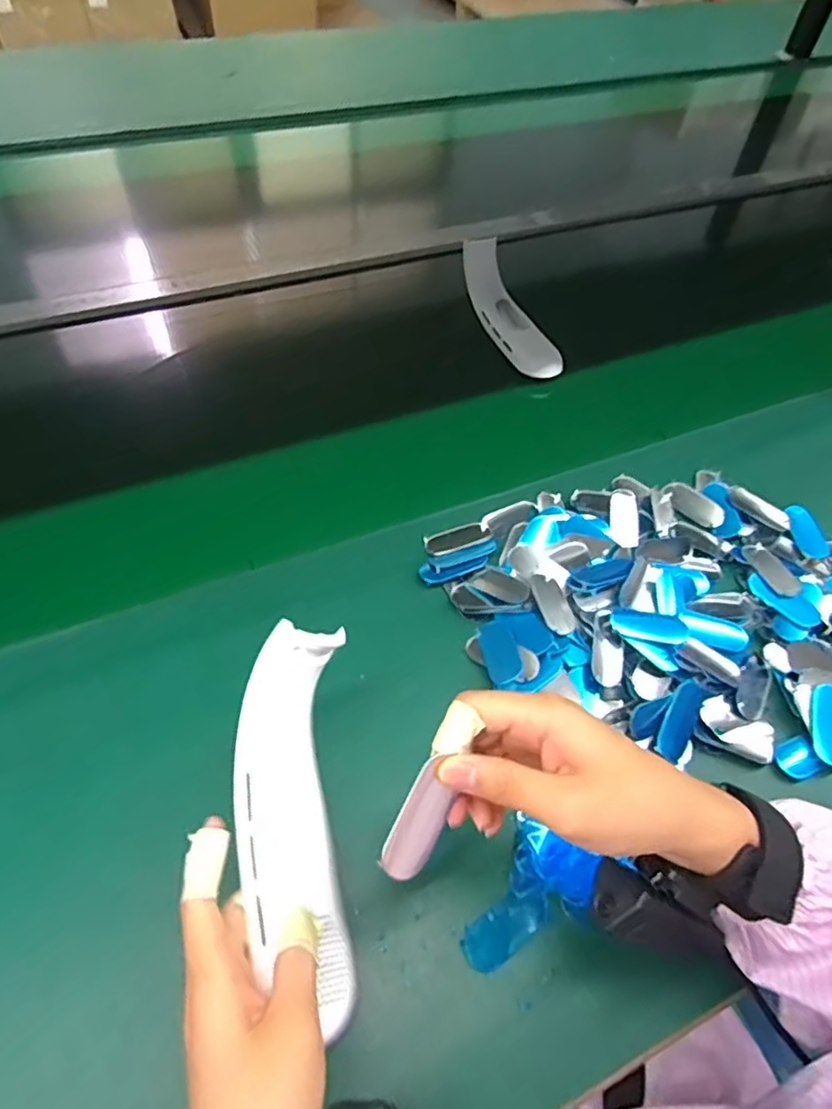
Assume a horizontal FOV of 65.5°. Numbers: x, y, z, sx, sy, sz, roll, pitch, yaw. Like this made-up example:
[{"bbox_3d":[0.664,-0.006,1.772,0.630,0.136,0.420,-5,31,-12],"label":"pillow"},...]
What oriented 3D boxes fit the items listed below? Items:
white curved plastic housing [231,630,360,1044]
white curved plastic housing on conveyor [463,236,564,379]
[{"bbox_3d":[-0.065,0.138,0.345,0.060,0.035,0.188,-6,74,-8],"label":"white curved plastic housing"},{"bbox_3d":[0.106,-0.280,0.737,0.045,0.059,0.201,-16,56,-15],"label":"white curved plastic housing on conveyor"}]

